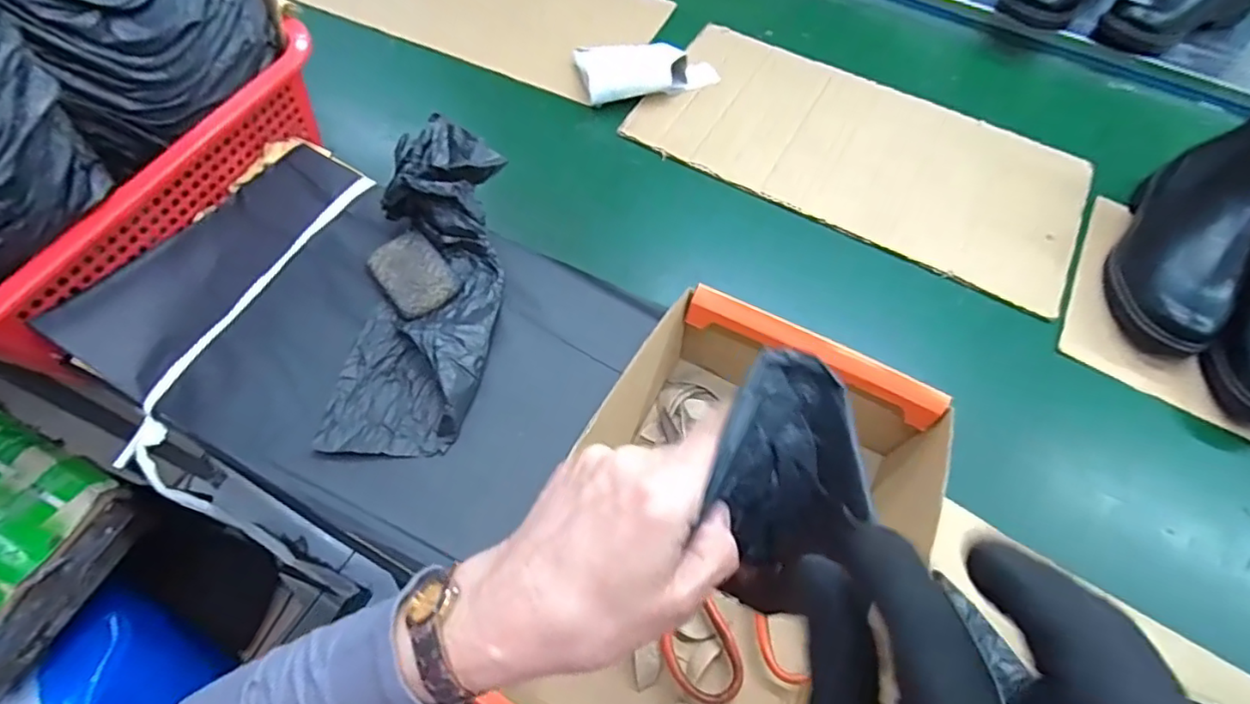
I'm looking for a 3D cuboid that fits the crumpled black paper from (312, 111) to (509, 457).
[{"bbox_3d":[-0.146,-0.053,0.438,0.106,0.065,0.260,7,75,2],"label":"crumpled black paper"}]

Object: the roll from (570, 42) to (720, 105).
[{"bbox_3d":[0.026,-0.358,0.746,0.175,0.043,0.095,-10,62,-7],"label":"roll"}]

